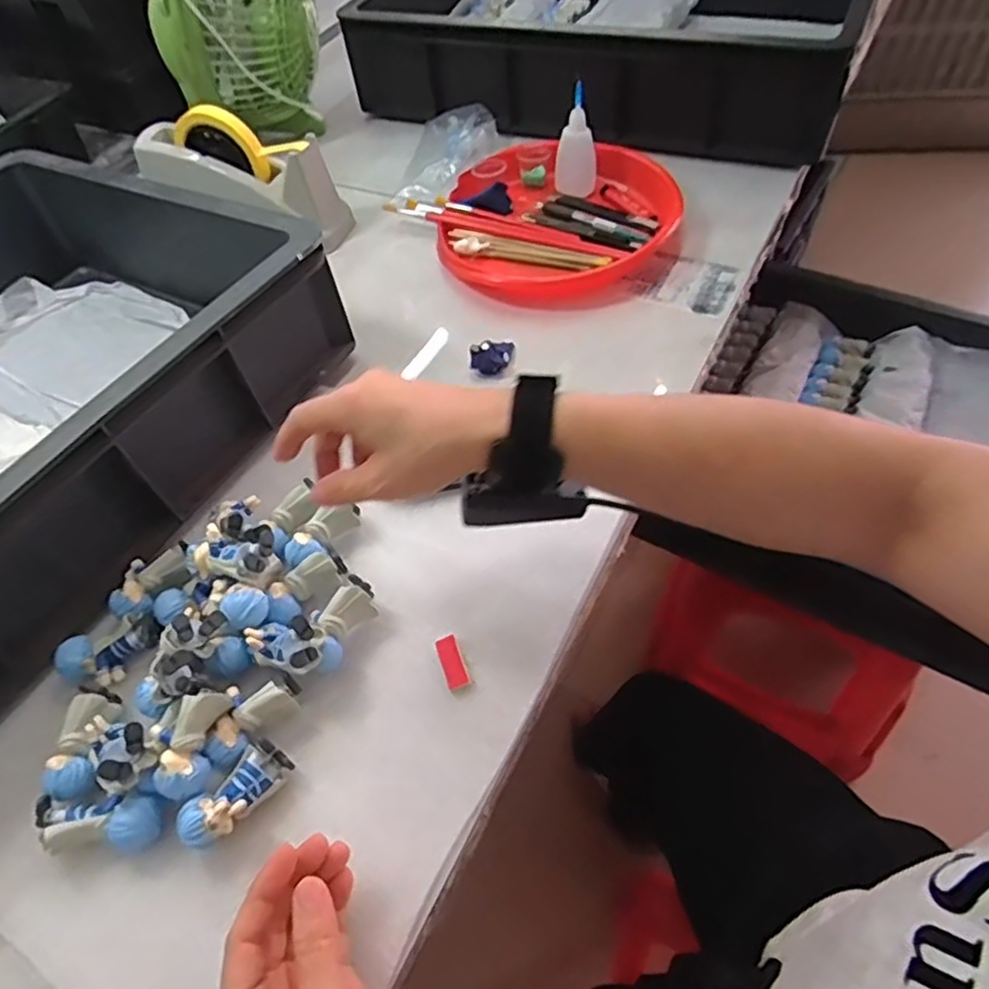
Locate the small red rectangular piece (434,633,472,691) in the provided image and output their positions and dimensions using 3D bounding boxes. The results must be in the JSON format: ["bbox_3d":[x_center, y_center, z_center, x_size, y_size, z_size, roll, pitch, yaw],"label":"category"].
[{"bbox_3d":[-0.026,0.105,0.420,0.015,0.006,0.035,-19,53,-8],"label":"small red rectangular piece"}]

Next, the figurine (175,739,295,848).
[{"bbox_3d":[-0.143,0.167,0.375,0.025,0.029,0.061,30,61,25],"label":"figurine"}]

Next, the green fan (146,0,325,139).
[{"bbox_3d":[-0.290,-0.554,0.783,0.154,0.244,0.191,-9,53,-1],"label":"green fan"}]

